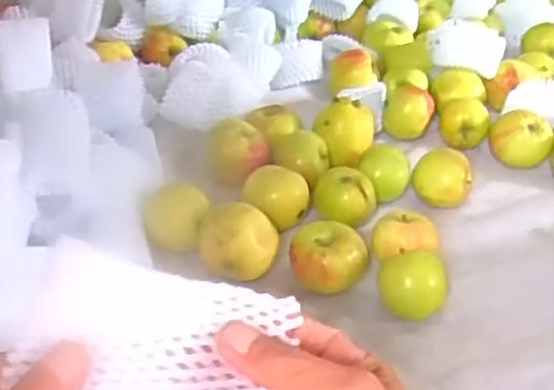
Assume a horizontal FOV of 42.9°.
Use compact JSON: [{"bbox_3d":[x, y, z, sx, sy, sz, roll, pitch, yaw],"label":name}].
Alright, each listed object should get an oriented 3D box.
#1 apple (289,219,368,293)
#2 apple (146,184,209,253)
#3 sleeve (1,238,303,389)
[{"bbox_3d":[0.044,0.062,0.623,0.068,0.056,0.056,9,35,3],"label":"apple"},{"bbox_3d":[-0.089,0.025,0.631,0.059,0.054,0.046,13,36,9],"label":"apple"},{"bbox_3d":[-0.052,0.070,0.325,0.120,0.012,0.070,17,73,-20],"label":"sleeve"}]

